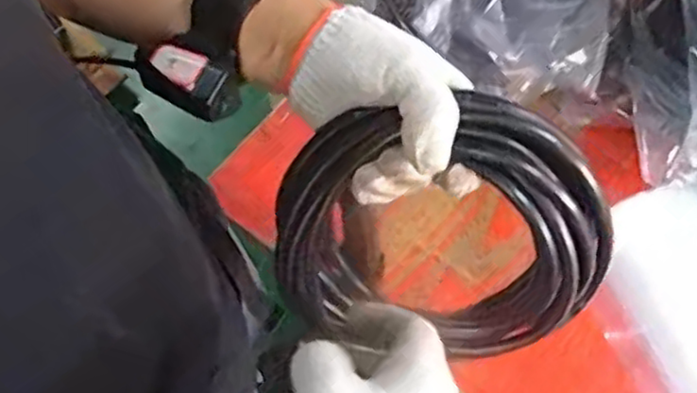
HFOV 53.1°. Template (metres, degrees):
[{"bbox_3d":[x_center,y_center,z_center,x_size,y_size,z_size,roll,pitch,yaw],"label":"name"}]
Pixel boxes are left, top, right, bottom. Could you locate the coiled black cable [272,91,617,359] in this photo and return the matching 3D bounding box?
[{"bbox_3d":[0.058,0.022,0.444,0.208,0.182,0.027,15,30,4],"label":"coiled black cable"}]

